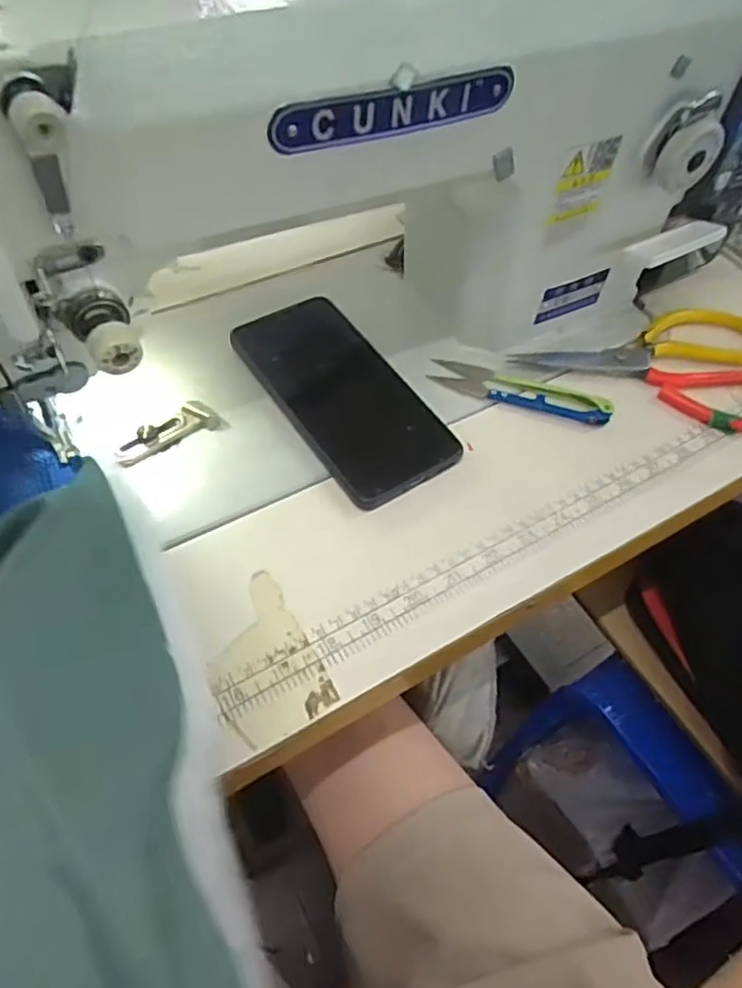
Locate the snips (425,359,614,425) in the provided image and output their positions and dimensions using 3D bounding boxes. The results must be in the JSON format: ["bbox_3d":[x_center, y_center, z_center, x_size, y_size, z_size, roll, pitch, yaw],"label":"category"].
[{"bbox_3d":[0.099,-0.070,0.440,0.116,0.011,0.027,16,56,6],"label":"snips"}]

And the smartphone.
[{"bbox_3d":[-0.016,-0.063,0.417,0.074,0.012,0.153,-29,69,-21],"label":"smartphone"}]

